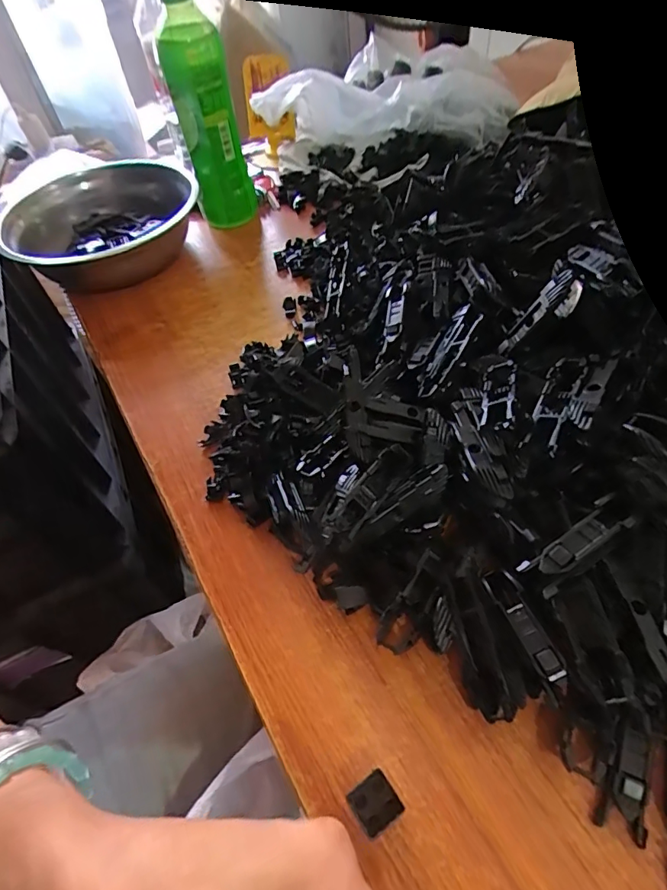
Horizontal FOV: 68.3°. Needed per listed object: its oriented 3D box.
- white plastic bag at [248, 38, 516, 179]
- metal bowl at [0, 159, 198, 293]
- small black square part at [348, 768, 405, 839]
[{"bbox_3d":[0.056,-0.402,0.564,0.277,0.084,0.087,-13,52,-4],"label":"white plastic bag"},{"bbox_3d":[-0.243,-0.228,0.525,0.200,0.063,0.185,-3,52,4],"label":"metal bowl"},{"bbox_3d":[0.019,0.163,0.224,0.020,0.012,0.019,-31,55,-17],"label":"small black square part"}]

